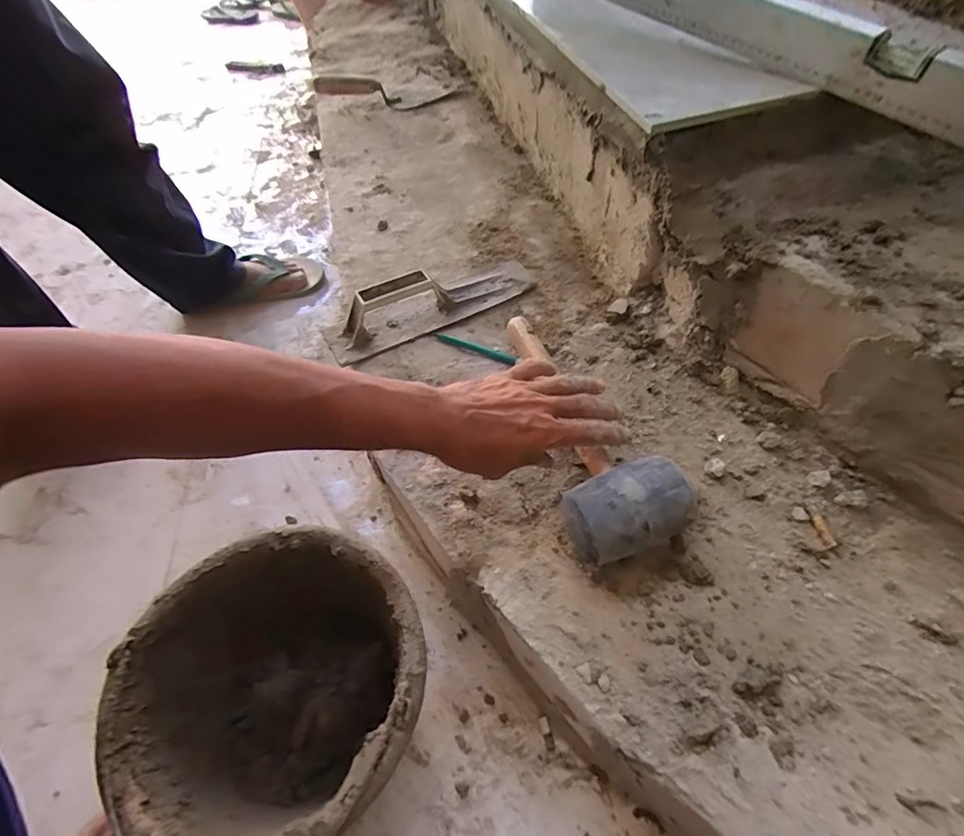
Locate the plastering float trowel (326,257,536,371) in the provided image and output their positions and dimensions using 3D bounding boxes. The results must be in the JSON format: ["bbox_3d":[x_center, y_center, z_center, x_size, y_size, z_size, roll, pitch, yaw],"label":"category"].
[{"bbox_3d":[-0.065,-0.156,0.638,0.274,0.055,0.076,-28,55,-15],"label":"plastering float trowel"}]

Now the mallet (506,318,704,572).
[{"bbox_3d":[0.088,0.009,0.508,0.101,0.069,0.285,-17,47,-8],"label":"mallet"}]

